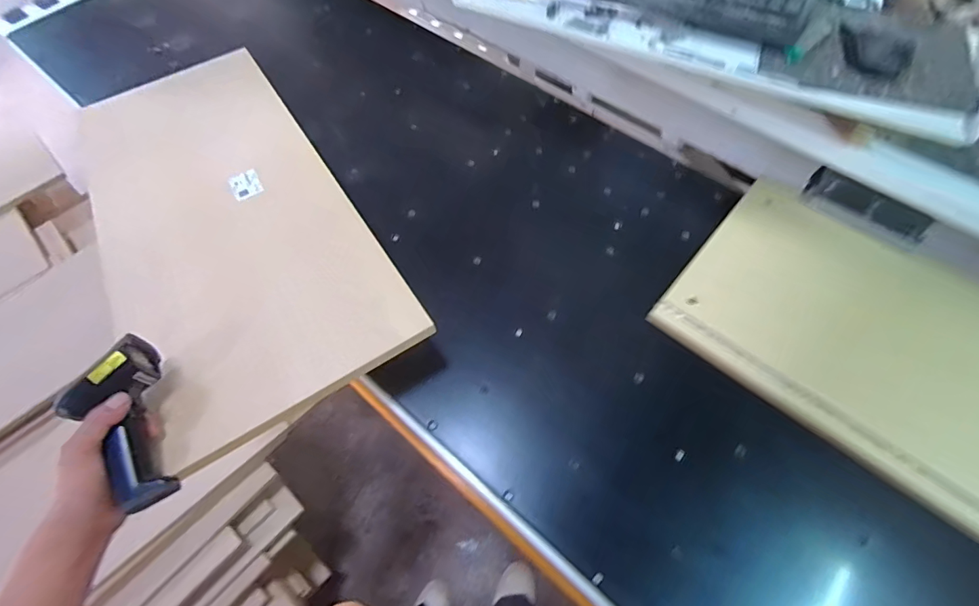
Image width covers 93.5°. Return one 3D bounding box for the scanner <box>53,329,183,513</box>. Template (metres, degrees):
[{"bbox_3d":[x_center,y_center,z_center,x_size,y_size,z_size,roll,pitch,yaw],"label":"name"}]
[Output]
[{"bbox_3d":[-0.360,0.122,0.455,0.077,0.061,0.160,-26,78,-13],"label":"scanner"}]

